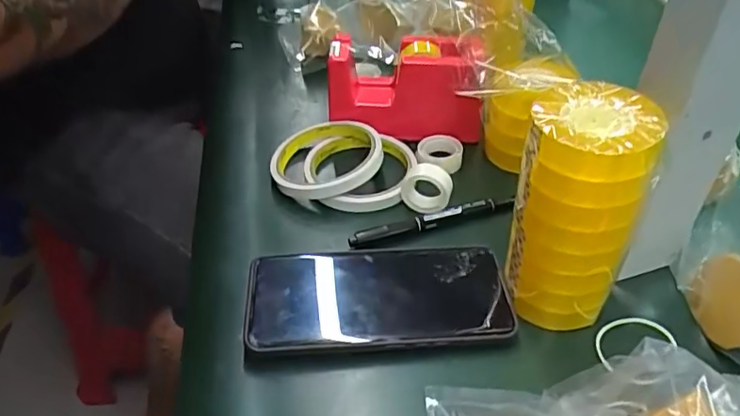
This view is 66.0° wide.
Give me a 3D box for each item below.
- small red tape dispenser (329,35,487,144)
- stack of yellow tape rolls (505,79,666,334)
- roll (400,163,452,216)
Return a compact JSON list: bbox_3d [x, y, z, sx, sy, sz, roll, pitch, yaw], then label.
[{"bbox_3d":[0.030,-0.097,0.484,0.127,0.085,0.060,12,45,15],"label":"small red tape dispenser"},{"bbox_3d":[0.112,0.002,0.318,0.063,0.131,0.054,14,46,16],"label":"stack of yellow tape rolls"},{"bbox_3d":[0.041,-0.015,0.421,0.037,0.035,0.017,23,45,26],"label":"roll"}]

